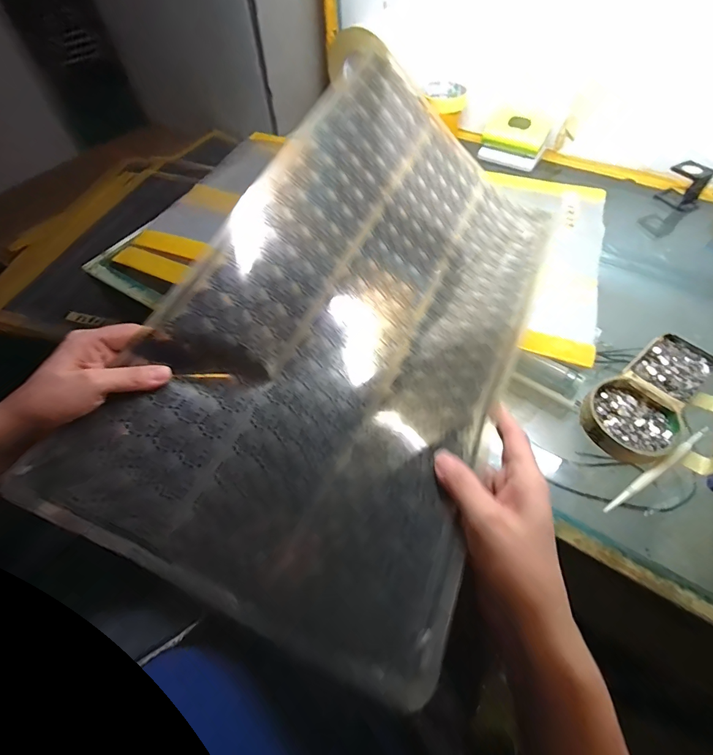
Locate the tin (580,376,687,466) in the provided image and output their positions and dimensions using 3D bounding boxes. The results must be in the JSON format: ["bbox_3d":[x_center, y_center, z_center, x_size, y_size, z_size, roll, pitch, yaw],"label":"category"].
[{"bbox_3d":[0.260,0.041,0.361,0.081,0.018,0.079,-1,55,2],"label":"tin"}]

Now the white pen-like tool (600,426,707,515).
[{"bbox_3d":[0.272,0.082,0.341,0.138,0.012,0.008,-27,59,-16],"label":"white pen-like tool"}]

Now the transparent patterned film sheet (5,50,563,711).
[{"bbox_3d":[0.014,-0.097,0.382,0.298,0.142,0.579,19,58,15],"label":"transparent patterned film sheet"}]

